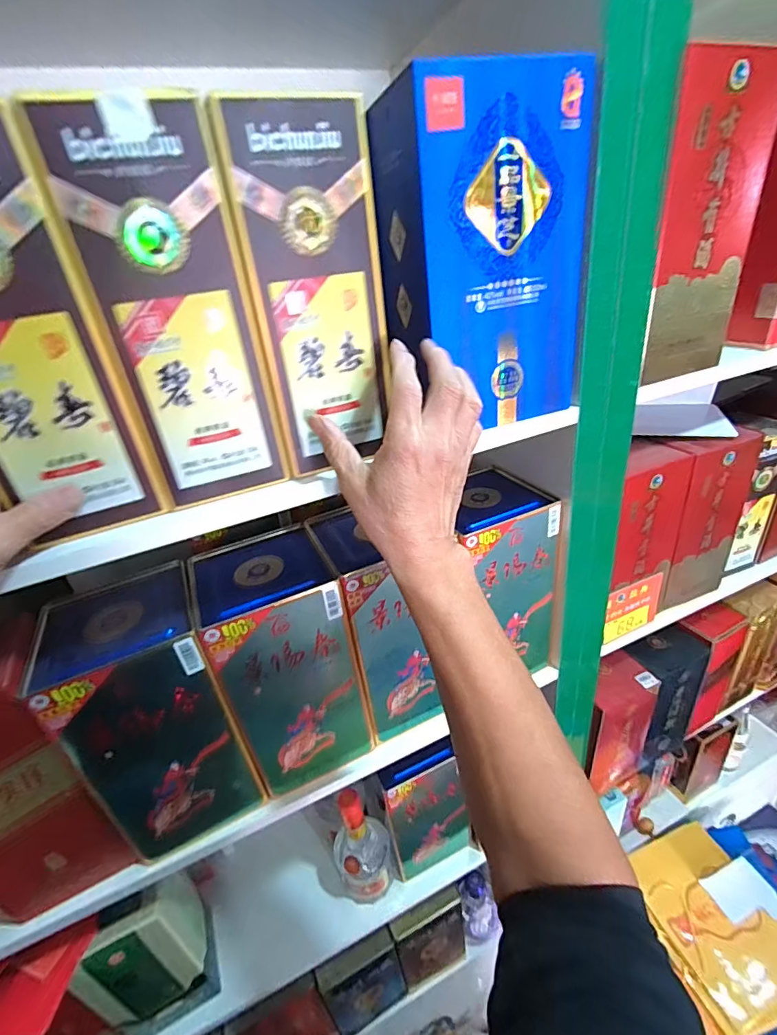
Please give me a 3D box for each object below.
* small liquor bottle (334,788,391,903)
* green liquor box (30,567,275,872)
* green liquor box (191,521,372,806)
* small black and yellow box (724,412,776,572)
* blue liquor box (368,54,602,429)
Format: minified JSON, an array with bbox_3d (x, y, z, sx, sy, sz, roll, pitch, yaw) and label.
[{"bbox_3d":[-0.047,0.531,0.755,0.091,0.225,0.074,-15,29,-13],"label":"small liquor bottle"},{"bbox_3d":[-0.252,0.211,0.512,0.135,0.264,0.145,-20,31,-21],"label":"green liquor box"},{"bbox_3d":[-0.124,0.172,0.557,0.139,0.260,0.134,-19,30,-19],"label":"green liquor box"},{"bbox_3d":[0.579,-0.036,0.754,0.118,0.244,0.065,-19,30,-20],"label":"small black and yellow box"},{"bbox_3d":[0.089,-0.231,0.431,0.177,0.261,0.086,-15,29,-13],"label":"blue liquor box"}]

